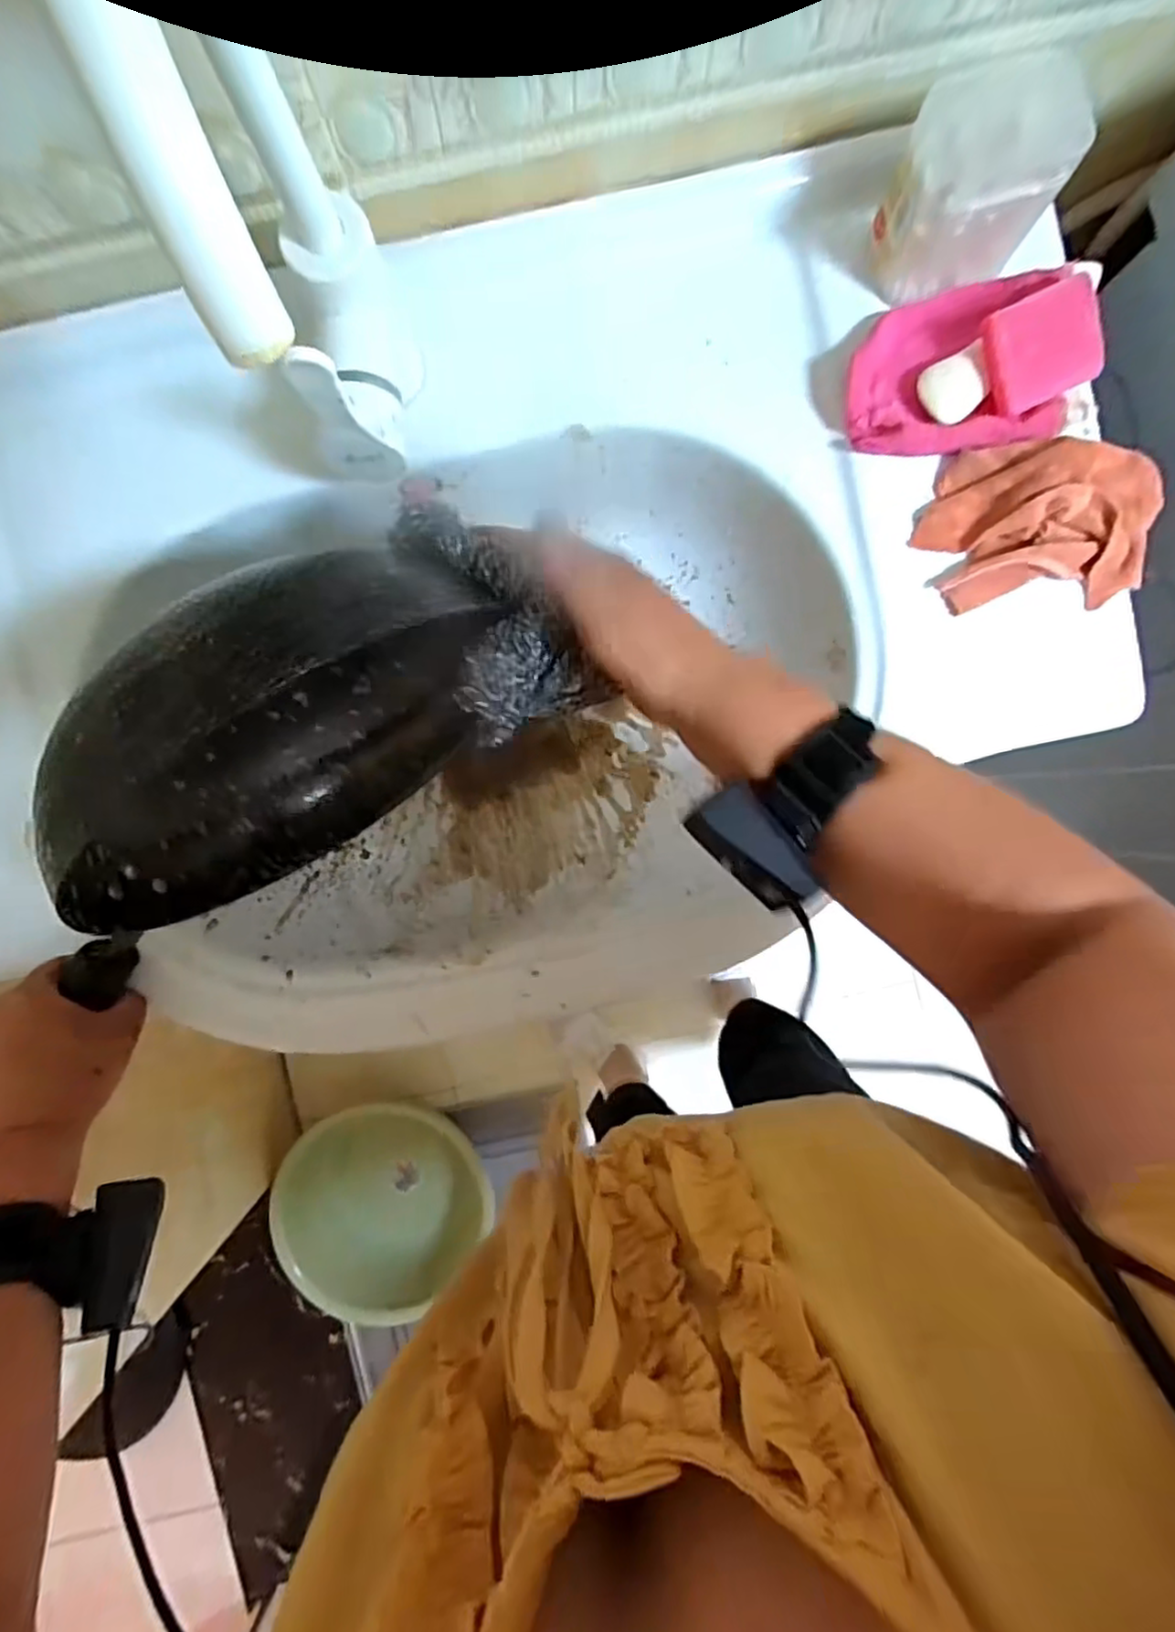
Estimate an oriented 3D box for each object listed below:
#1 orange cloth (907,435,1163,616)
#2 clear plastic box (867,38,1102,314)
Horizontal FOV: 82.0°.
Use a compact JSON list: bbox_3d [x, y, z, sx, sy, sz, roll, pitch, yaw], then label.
[{"bbox_3d":[0.286,-0.181,0.422,0.143,0.032,0.094,5,91,0],"label":"orange cloth"},{"bbox_3d":[0.223,-0.368,0.396,0.083,0.079,0.066,-17,91,0],"label":"clear plastic box"}]

